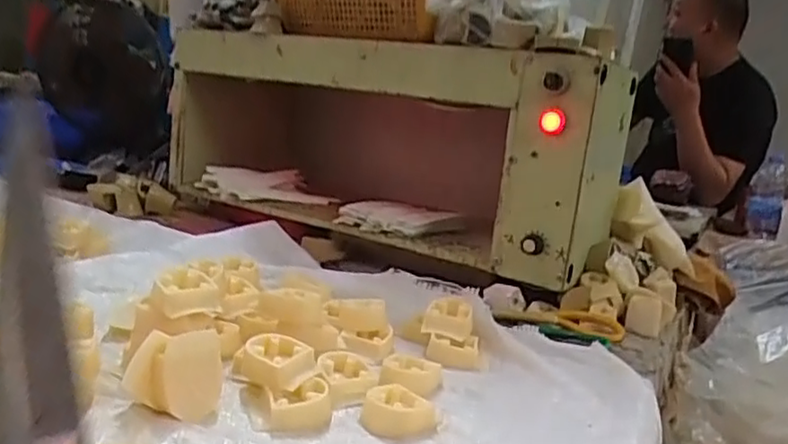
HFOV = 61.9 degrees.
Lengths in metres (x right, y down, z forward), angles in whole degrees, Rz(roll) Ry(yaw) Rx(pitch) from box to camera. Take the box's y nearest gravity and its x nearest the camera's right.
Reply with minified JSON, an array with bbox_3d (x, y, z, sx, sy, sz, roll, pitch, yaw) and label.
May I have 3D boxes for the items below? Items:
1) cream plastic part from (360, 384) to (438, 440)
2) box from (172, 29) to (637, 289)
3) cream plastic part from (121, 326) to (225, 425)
[{"bbox_3d":[0.005,0.148,0.519,0.058,0.022,0.054,8,11,3],"label":"cream plastic part"},{"bbox_3d":[-0.031,-0.133,1.004,0.693,0.268,0.233,13,13,27],"label":"box"},{"bbox_3d":[-0.162,0.110,0.490,0.066,0.056,0.043,4,12,-14],"label":"cream plastic part"}]

